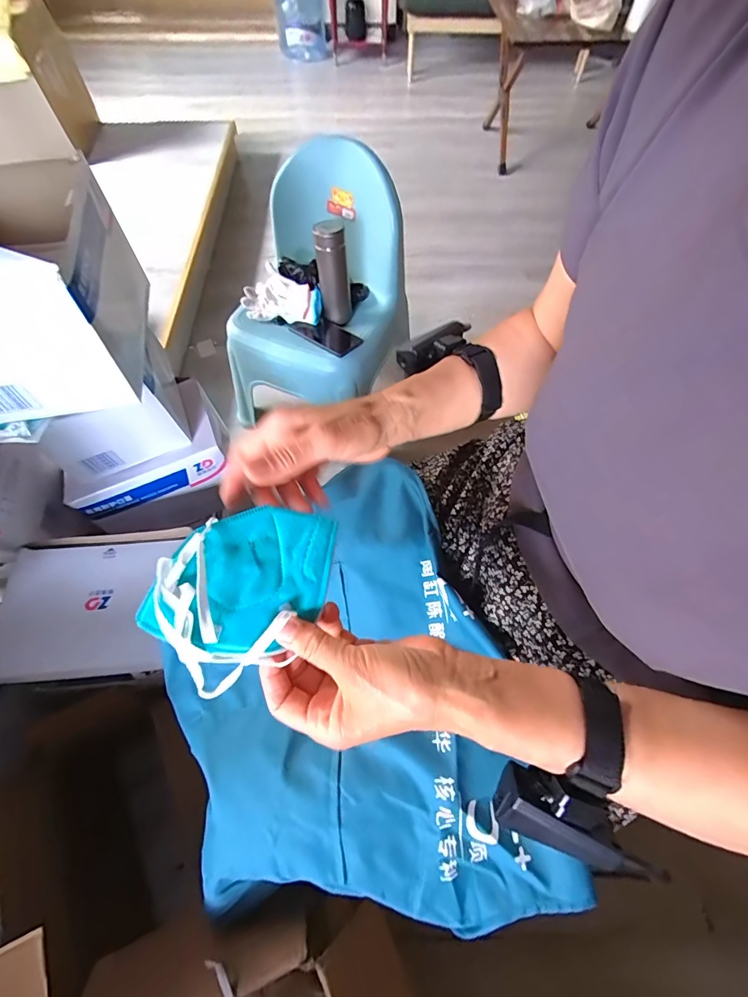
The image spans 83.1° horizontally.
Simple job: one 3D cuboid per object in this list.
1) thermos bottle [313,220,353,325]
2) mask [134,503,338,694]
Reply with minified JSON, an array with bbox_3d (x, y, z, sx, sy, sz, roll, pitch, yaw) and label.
[{"bbox_3d":[-0.083,-0.470,0.887,0.066,0.186,0.059,-9,62,-5],"label":"thermos bottle"},{"bbox_3d":[-0.088,0.054,0.291,0.101,0.020,0.129,38,68,18],"label":"mask"}]

